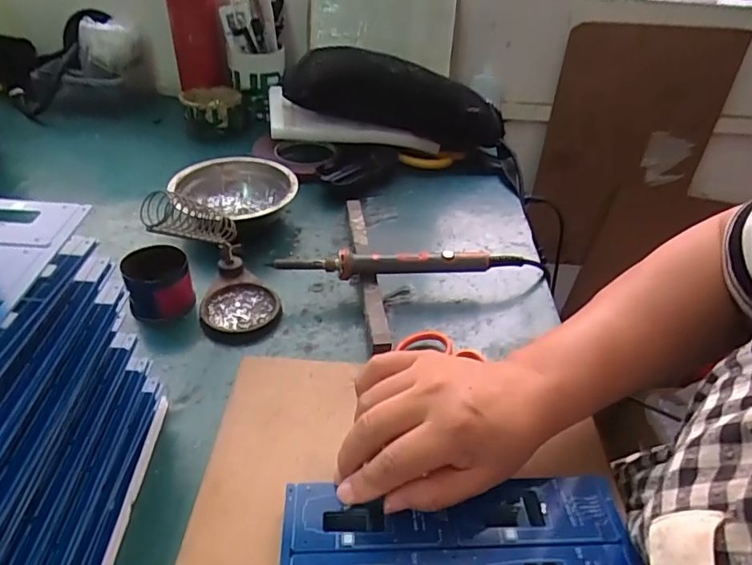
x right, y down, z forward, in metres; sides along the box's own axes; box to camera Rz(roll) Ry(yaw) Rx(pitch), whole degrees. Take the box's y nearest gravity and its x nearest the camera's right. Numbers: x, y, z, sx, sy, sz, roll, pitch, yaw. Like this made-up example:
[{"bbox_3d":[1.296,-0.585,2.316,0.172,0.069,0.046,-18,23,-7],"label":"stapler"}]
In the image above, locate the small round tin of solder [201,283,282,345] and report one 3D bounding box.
[{"bbox_3d":[-0.116,0.026,0.452,0.064,0.009,0.066,4,37,1],"label":"small round tin of solder"}]

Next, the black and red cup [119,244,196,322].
[{"bbox_3d":[-0.183,-0.001,0.444,0.050,0.044,0.047,2,37,-2],"label":"black and red cup"}]

